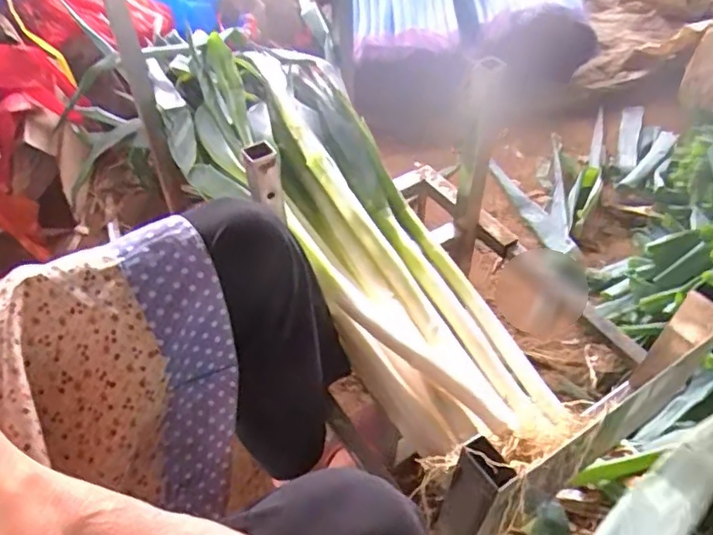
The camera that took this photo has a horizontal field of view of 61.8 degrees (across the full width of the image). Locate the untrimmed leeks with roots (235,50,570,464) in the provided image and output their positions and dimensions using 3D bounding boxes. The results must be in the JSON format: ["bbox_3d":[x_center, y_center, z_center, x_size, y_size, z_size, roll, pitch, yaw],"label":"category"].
[{"bbox_3d":[0.001,-0.073,0.750,0.179,0.115,0.734,-19,48,-15],"label":"untrimmed leeks with roots"}]

